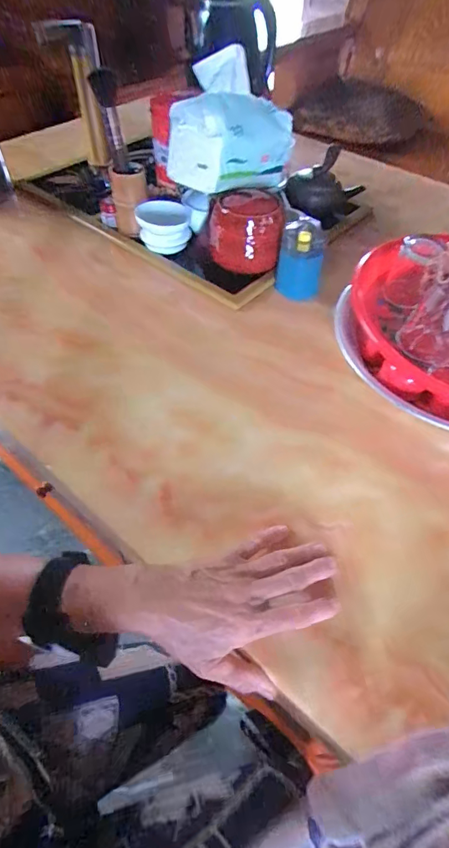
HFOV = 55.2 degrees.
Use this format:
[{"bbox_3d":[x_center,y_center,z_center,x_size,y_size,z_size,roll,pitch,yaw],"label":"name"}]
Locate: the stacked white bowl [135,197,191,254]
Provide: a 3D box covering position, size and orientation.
[{"bbox_3d":[-0.093,-0.304,0.658,0.080,0.052,0.073,0,53,-1],"label":"stacked white bowl"}]

